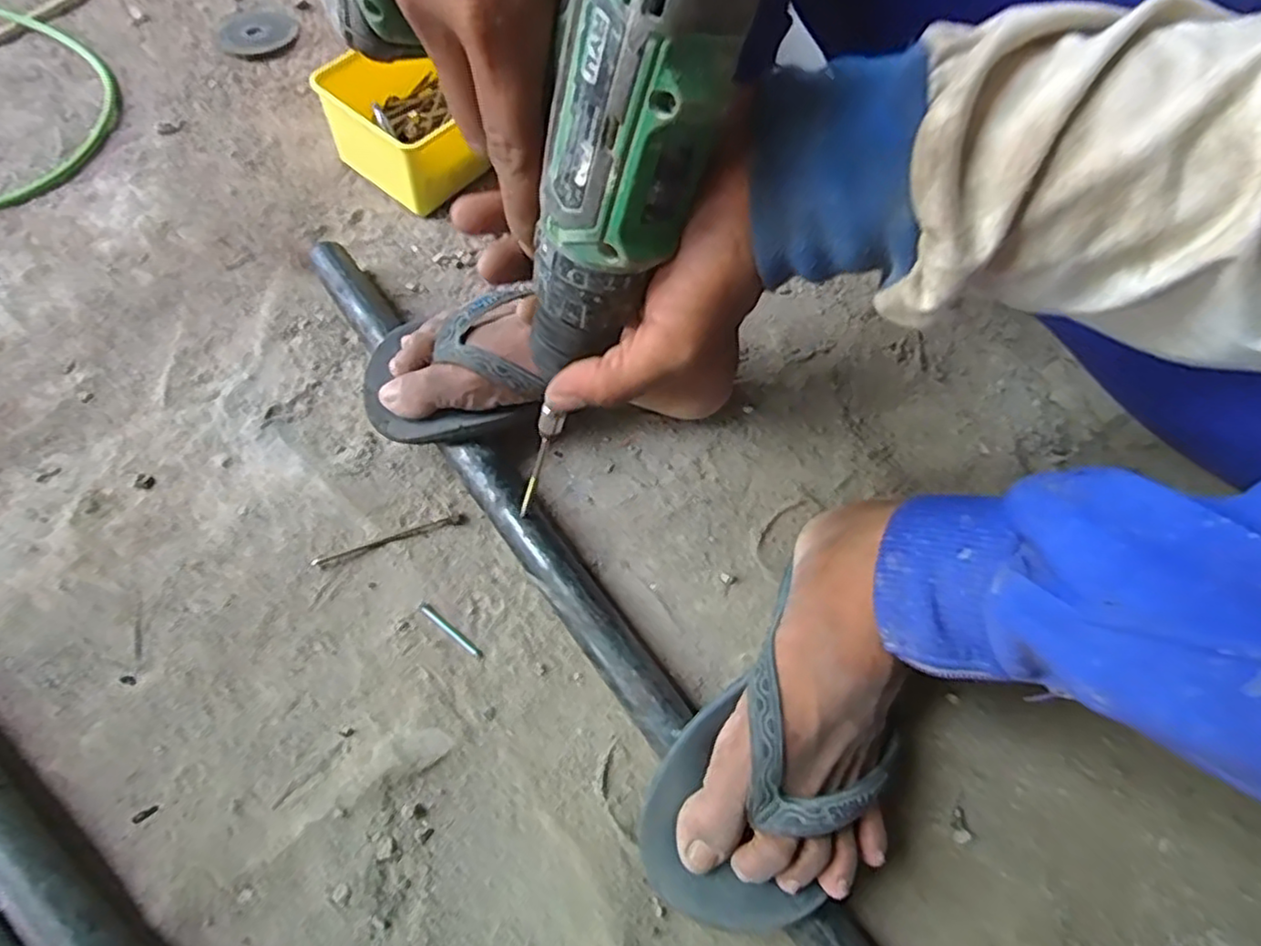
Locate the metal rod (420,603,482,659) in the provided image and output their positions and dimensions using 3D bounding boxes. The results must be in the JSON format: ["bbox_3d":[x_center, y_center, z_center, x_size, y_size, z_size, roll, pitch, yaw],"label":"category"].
[{"bbox_3d":[-0.112,0.099,0.421,0.051,0.004,0.006,36,69,13],"label":"metal rod"}]

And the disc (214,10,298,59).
[{"bbox_3d":[-0.362,-0.422,0.646,0.076,0.004,0.072,1,65,-3],"label":"disc"}]

